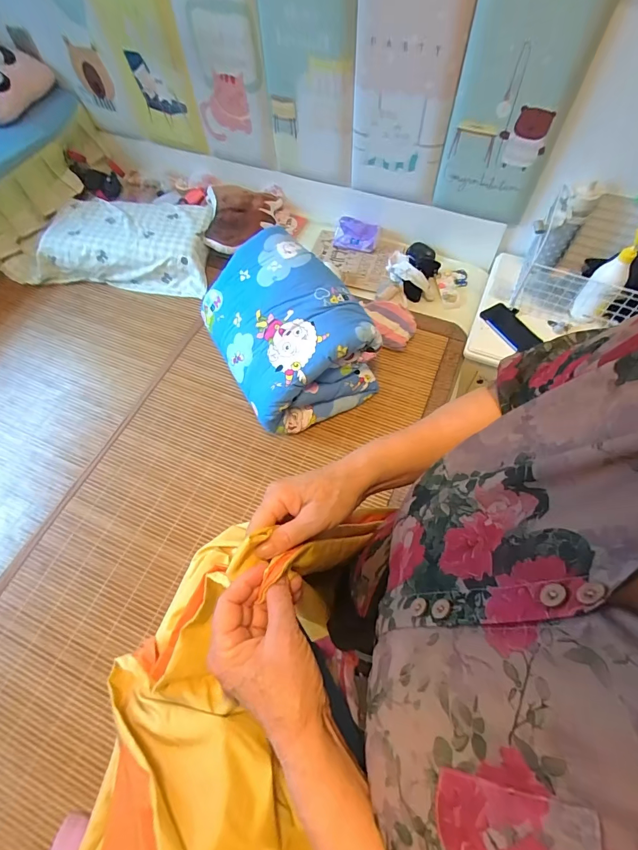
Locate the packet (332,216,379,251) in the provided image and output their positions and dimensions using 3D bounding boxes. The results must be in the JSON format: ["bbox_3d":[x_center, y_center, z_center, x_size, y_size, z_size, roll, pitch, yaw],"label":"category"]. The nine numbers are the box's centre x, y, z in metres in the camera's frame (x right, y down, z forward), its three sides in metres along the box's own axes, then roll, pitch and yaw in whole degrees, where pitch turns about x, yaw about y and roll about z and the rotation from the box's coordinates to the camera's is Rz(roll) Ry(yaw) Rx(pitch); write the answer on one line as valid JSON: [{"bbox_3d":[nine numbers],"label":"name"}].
[{"bbox_3d":[0.115,-0.600,1.243,0.136,0.059,0.104,13,63,9],"label":"packet"}]

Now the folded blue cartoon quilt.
[{"bbox_3d":[-0.080,-0.221,0.936,0.296,0.250,0.380,-29,65,-13],"label":"folded blue cartoon quilt"}]

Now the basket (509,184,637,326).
[{"bbox_3d":[0.748,-0.413,0.979,0.403,0.206,0.293,20,64,12],"label":"basket"}]

